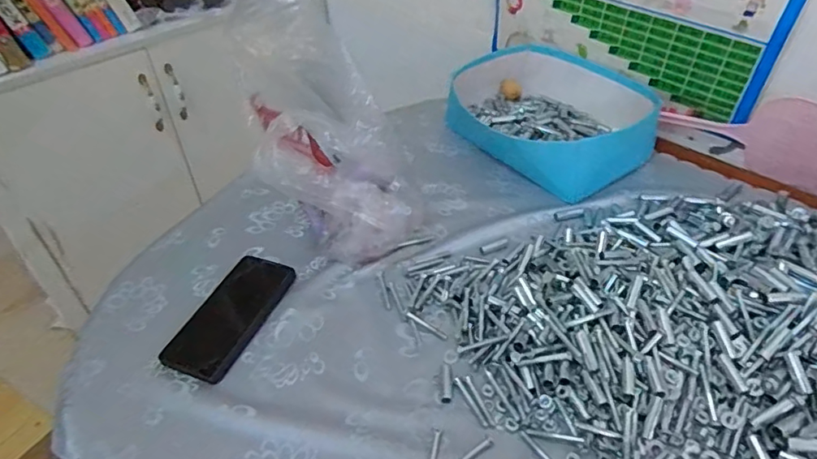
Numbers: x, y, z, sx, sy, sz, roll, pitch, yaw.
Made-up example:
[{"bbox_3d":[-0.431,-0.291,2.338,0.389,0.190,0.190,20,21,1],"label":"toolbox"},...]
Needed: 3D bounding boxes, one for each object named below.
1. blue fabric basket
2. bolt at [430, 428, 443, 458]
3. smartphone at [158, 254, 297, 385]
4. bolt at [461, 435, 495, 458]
[{"bbox_3d":[0.230,-0.190,0.843,0.257,0.079,0.303,-31,50,-29],"label":"blue fabric basket"},{"bbox_3d":[0.023,0.206,0.475,0.007,0.004,0.058,6,44,10],"label":"bolt"},{"bbox_3d":[-0.201,0.095,0.603,0.085,0.007,0.166,14,44,16],"label":"smartphone"},{"bbox_3d":[0.055,0.206,0.476,0.057,0.004,0.009,-29,49,-24],"label":"bolt"}]

